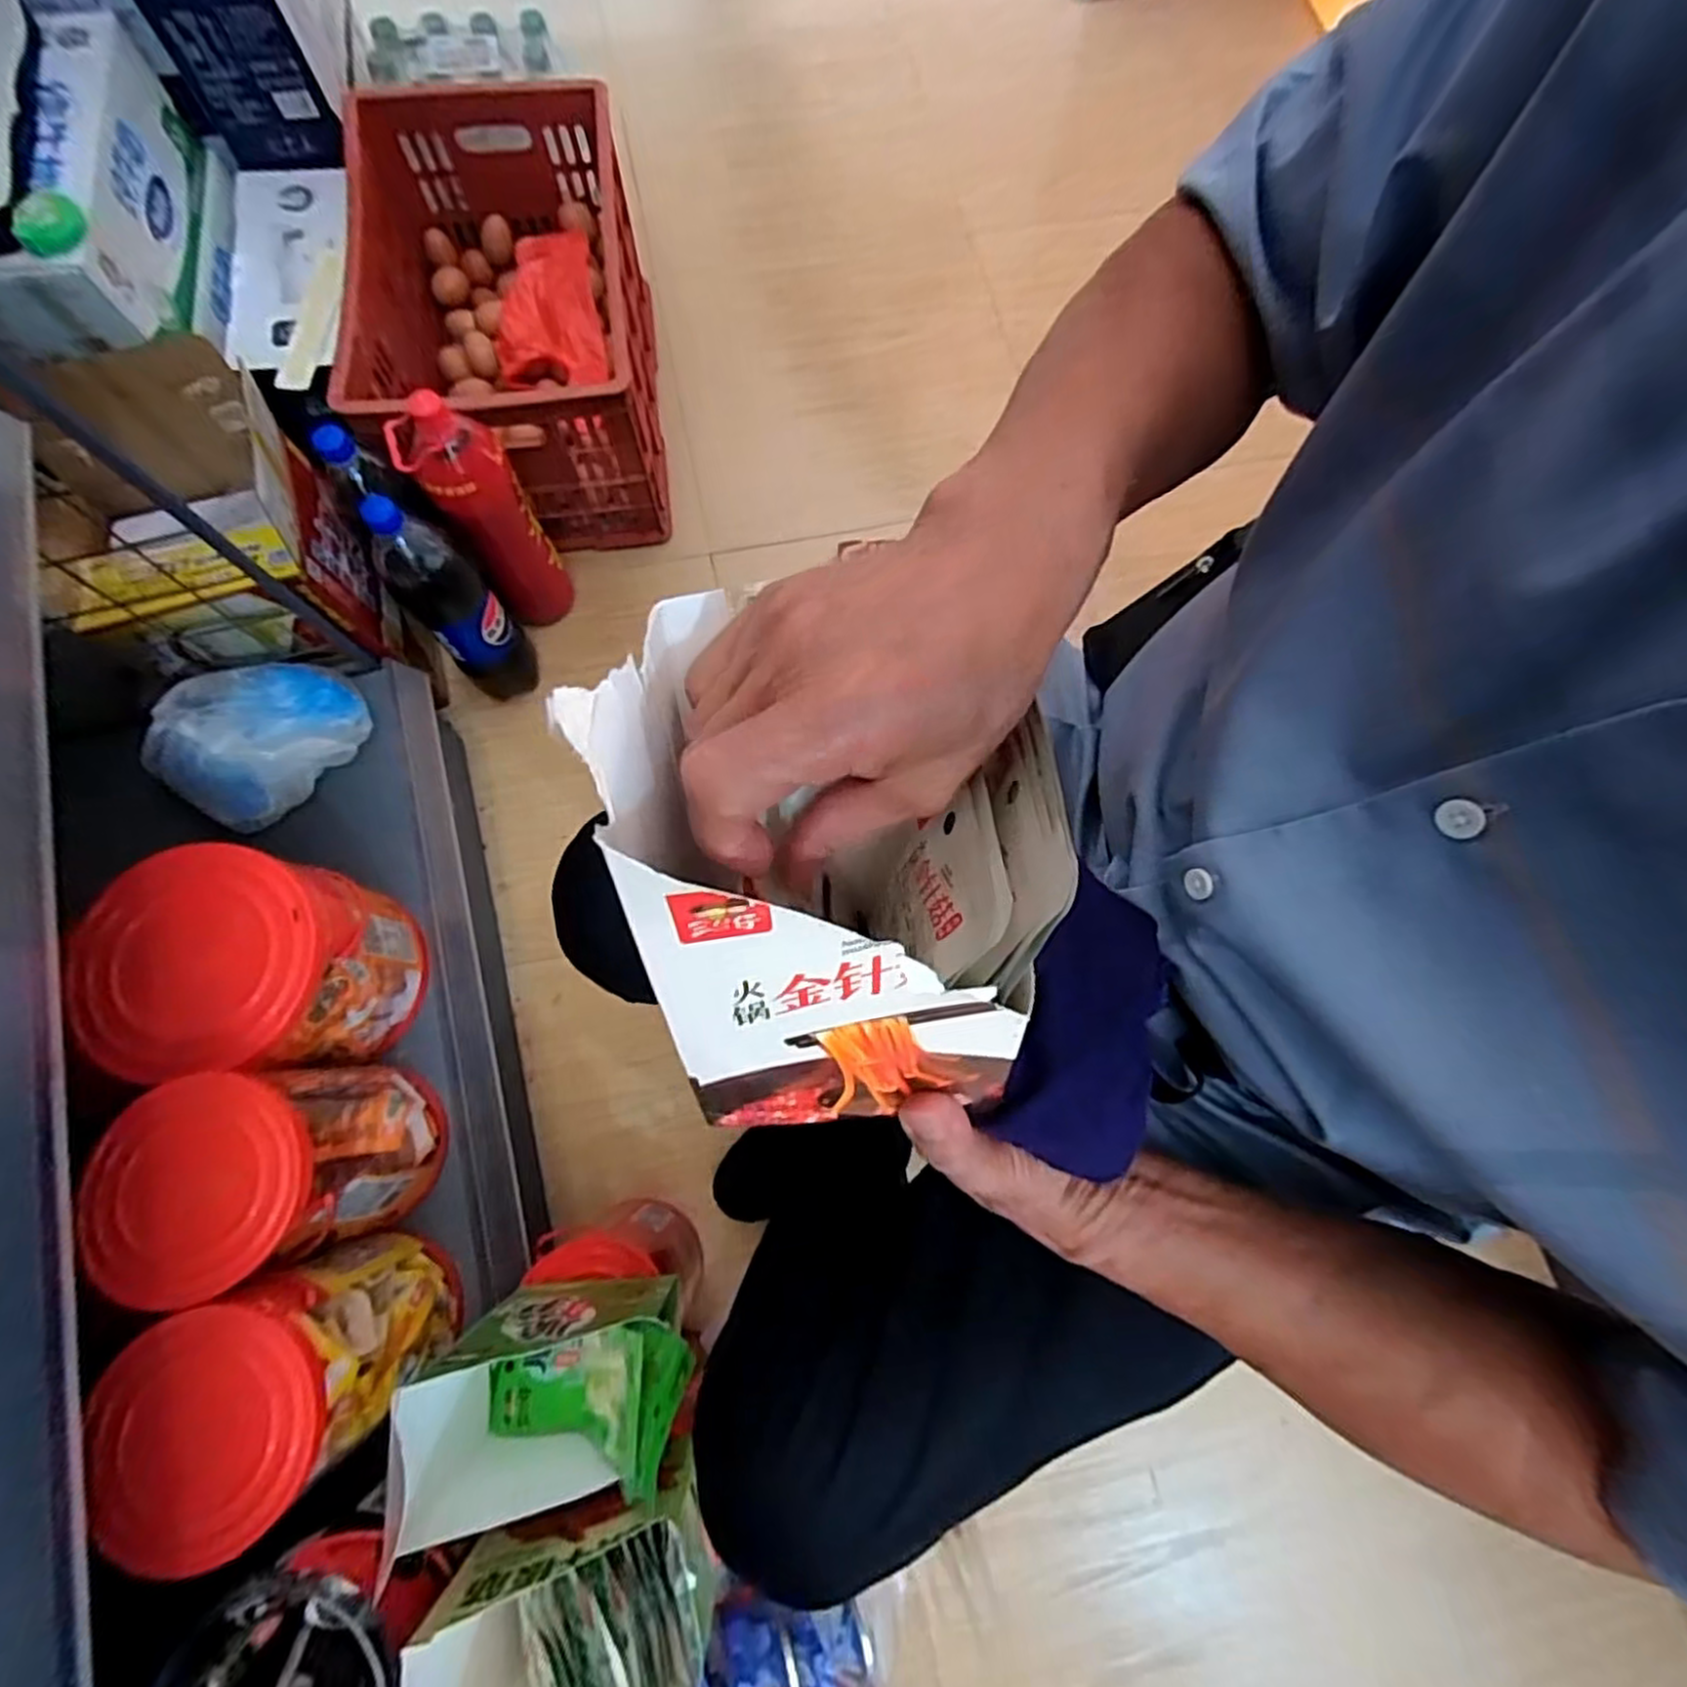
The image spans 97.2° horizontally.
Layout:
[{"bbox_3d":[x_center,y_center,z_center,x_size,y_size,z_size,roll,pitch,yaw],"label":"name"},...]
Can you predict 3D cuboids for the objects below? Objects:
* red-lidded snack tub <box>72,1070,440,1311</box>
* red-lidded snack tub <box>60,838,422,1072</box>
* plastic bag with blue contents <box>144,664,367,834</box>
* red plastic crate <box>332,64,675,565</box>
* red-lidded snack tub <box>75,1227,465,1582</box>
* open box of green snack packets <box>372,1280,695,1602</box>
[{"bbox_3d":[-0.394,0.229,0.535,0.110,0.191,0.124,-16,76,-7],"label":"red-lidded snack tub"},{"bbox_3d":[-0.443,0.094,0.579,0.142,0.168,0.154,1,75,-3],"label":"red-lidded snack tub"},{"bbox_3d":[-0.546,-0.103,0.692,0.175,0.061,0.130,-38,80,-12],"label":"plastic bag with blue contents"},{"bbox_3d":[-0.402,-0.621,0.921,0.304,0.265,0.451,-6,74,-4],"label":"red plastic crate"},{"bbox_3d":[-0.366,0.356,0.503,0.120,0.176,0.122,1,75,-3],"label":"red-lidded snack tub"},{"bbox_3d":[-0.184,0.367,0.498,0.167,0.148,0.101,-9,75,-5],"label":"open box of green snack packets"}]

